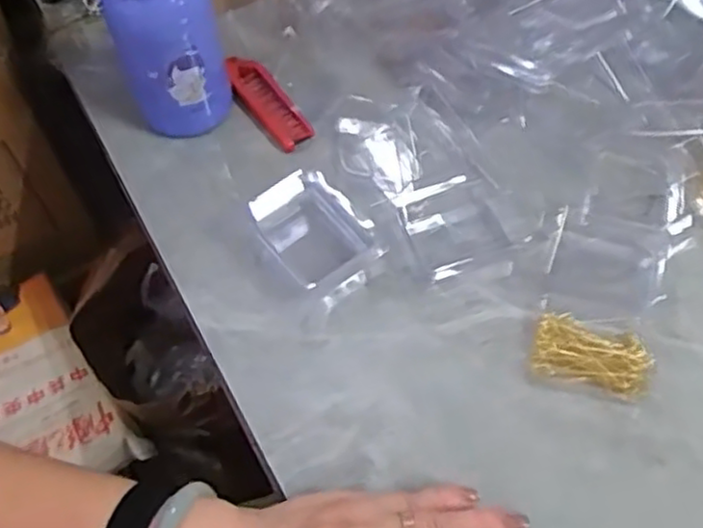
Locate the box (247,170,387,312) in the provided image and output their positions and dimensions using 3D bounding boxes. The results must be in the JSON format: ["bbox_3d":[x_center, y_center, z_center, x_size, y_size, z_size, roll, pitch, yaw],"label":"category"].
[{"bbox_3d":[-0.021,-0.022,0.482,0.063,0.028,0.087,-36,64,-19],"label":"box"}]

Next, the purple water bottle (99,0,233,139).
[{"bbox_3d":[-0.135,-0.165,0.509,0.062,0.133,0.064,8,59,6],"label":"purple water bottle"}]

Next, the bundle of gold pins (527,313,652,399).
[{"bbox_3d":[0.150,0.057,0.435,0.069,0.010,0.040,13,60,9],"label":"bundle of gold pins"}]

